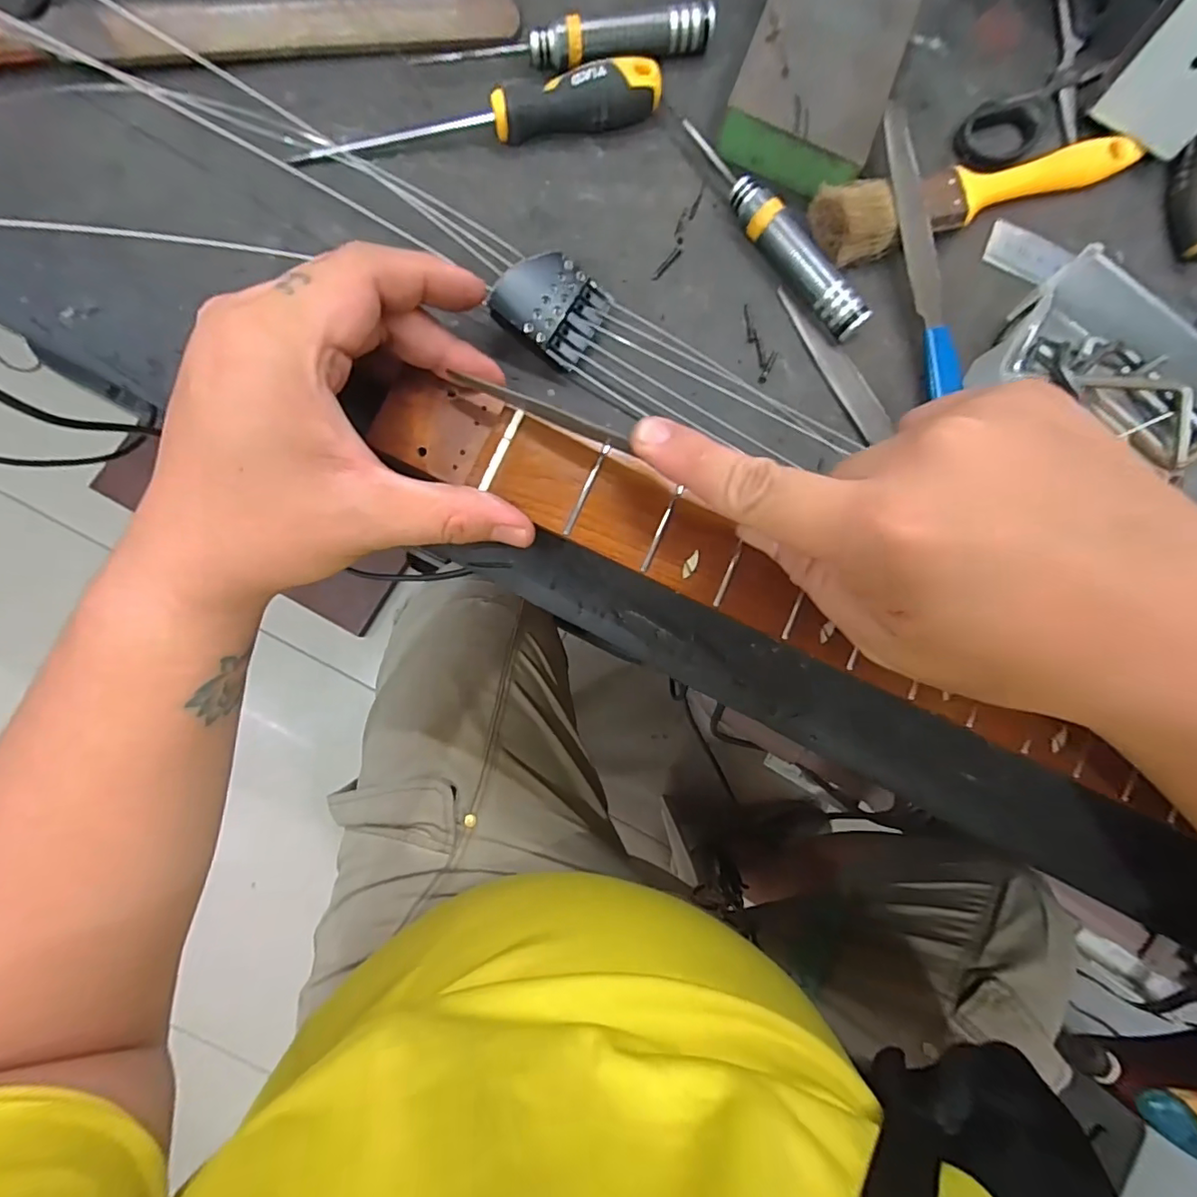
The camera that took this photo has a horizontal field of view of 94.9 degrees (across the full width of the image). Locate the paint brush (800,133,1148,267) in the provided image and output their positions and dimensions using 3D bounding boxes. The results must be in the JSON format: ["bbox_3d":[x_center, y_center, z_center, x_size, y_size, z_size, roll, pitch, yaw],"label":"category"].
[{"bbox_3d":[0.194,-0.203,0.274,0.181,0.020,0.033,-17,89,-7],"label":"paint brush"}]

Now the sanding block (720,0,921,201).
[{"bbox_3d":[0.103,-0.247,0.264,0.067,0.030,0.094,20,85,-5],"label":"sanding block"}]

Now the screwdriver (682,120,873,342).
[{"bbox_3d":[0.082,-0.175,0.262,0.014,0.019,0.124,-40,91,-7],"label":"screwdriver"}]

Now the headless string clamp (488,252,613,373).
[{"bbox_3d":[-0.021,-0.131,0.248,0.043,0.013,0.042,33,83,-26],"label":"headless string clamp"}]

